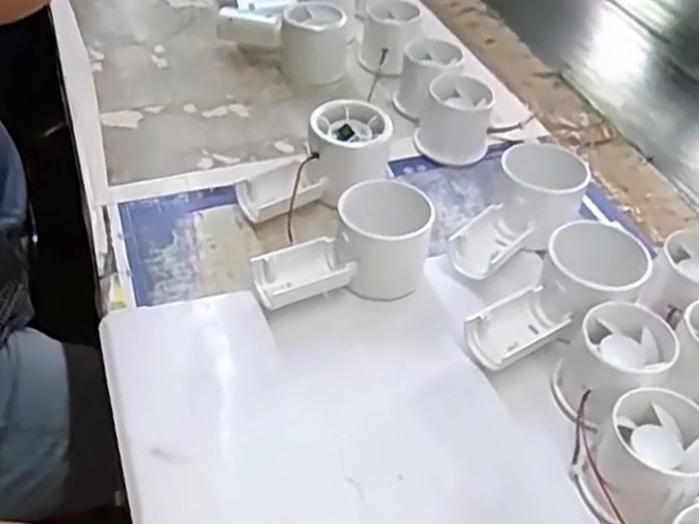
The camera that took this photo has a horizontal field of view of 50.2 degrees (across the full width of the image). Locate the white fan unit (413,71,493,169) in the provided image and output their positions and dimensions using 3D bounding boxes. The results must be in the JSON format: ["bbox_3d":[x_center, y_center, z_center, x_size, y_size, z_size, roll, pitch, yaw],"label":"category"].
[{"bbox_3d":[0.089,-0.116,0.599,0.067,0.049,0.057,-31,54,-33],"label":"white fan unit"}]

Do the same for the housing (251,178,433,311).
[{"bbox_3d":[-0.004,-0.010,0.470,0.115,0.051,0.057,-10,45,-17],"label":"housing"}]

